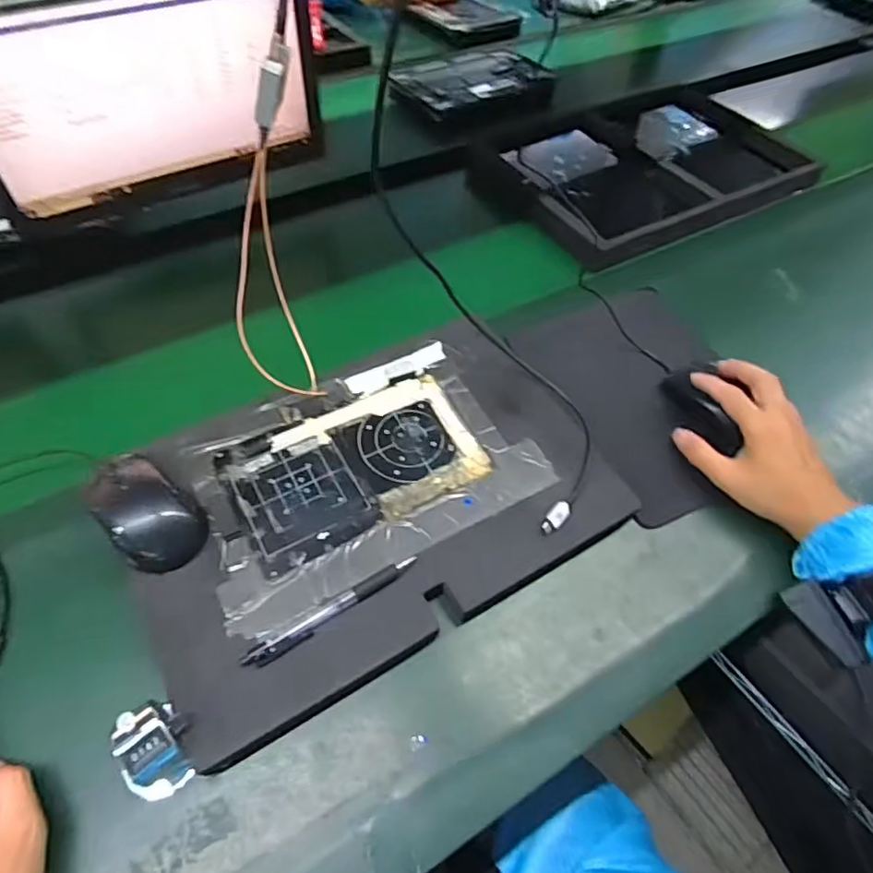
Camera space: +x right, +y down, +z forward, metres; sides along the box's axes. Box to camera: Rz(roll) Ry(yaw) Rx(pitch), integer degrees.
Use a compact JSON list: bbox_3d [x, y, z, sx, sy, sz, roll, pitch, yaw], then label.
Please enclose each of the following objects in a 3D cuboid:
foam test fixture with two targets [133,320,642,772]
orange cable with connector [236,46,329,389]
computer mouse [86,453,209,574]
[{"bbox_3d":[-0.054,0.051,0.501,0.380,0.039,0.264,-25,60,-20],"label":"foam test fixture with two targets"},{"bbox_3d":[-0.136,-0.150,0.458,0.077,0.266,0.097,-10,56,-10],"label":"orange cable with connector"},{"bbox_3d":[-0.236,0.057,0.463,0.062,0.036,0.108,-37,64,-26],"label":"computer mouse"}]

